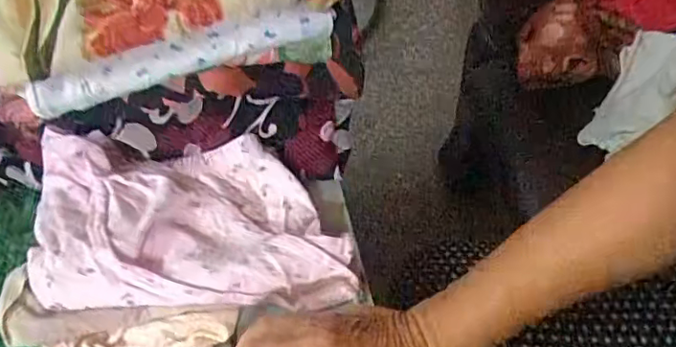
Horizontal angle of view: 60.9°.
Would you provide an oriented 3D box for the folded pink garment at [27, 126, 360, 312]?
[{"bbox_3d":[-0.109,0.028,0.420,0.226,0.044,0.134,-4,55,1],"label":"folded pink garment"}]

